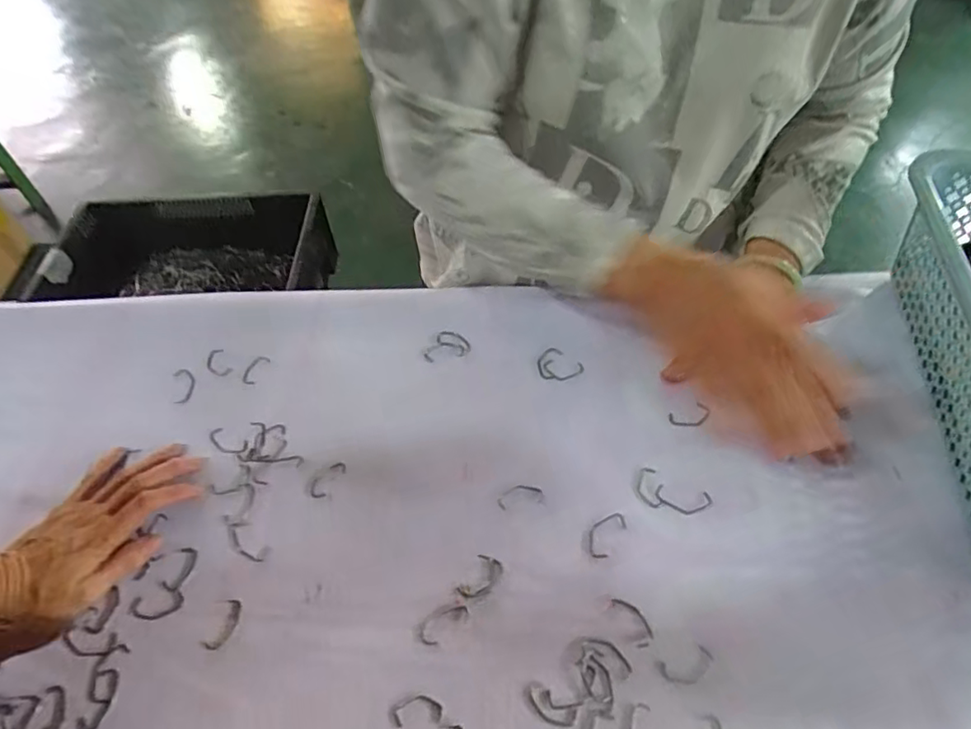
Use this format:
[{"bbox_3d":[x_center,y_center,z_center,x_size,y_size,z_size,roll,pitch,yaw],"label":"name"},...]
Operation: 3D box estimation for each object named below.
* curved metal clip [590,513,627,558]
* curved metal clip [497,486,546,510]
[{"bbox_3d":[0.091,0.128,0.460,0.021,0.004,0.041,29,60,23],"label":"curved metal clip"},{"bbox_3d":[0.028,0.105,0.482,0.037,0.004,0.018,-9,53,-2],"label":"curved metal clip"}]

